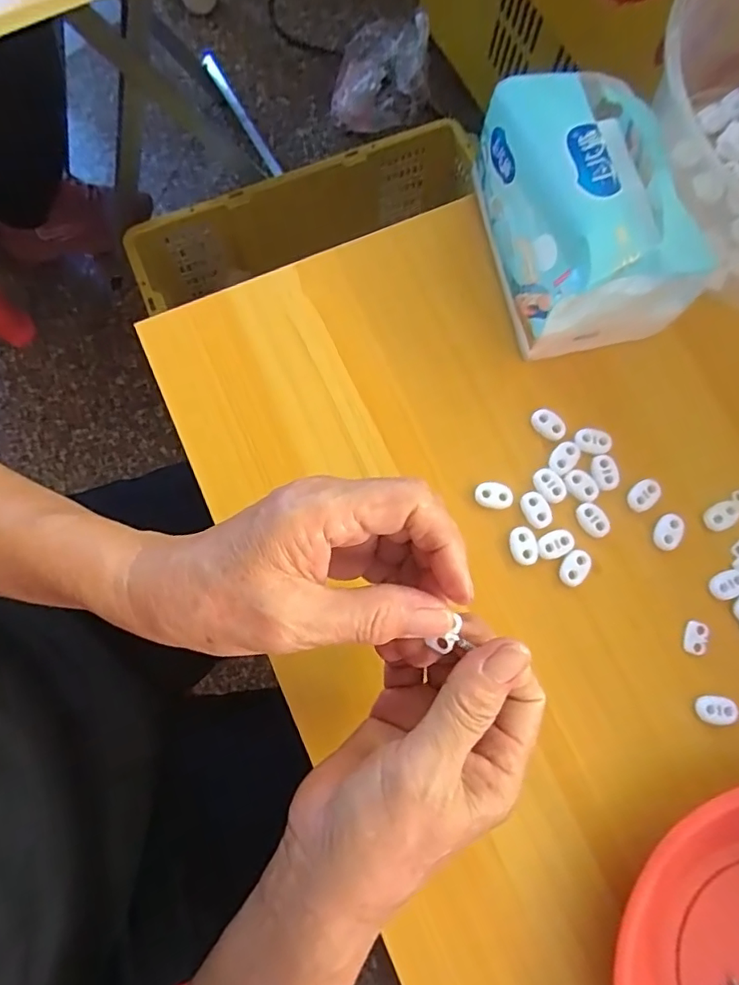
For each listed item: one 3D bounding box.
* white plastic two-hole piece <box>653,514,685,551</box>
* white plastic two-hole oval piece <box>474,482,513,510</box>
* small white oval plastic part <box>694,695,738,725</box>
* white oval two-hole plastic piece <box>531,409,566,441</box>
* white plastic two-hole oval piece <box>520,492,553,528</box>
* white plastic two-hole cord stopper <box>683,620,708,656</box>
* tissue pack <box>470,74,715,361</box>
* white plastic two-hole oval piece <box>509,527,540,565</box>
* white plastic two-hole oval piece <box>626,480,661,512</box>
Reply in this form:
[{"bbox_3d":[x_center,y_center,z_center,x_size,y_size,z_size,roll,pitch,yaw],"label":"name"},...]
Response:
[{"bbox_3d":[0.181,0.024,0.326,0.016,0.004,0.022,18,79,2],"label":"white plastic two-hole piece"},{"bbox_3d":[0.076,0.002,0.328,0.022,0.004,0.016,10,78,1],"label":"white plastic two-hole oval piece"},{"bbox_3d":[0.197,0.124,0.305,0.022,0.004,0.015,4,78,-1],"label":"small white oval plastic part"},{"bbox_3d":[0.112,-0.043,0.337,0.022,0.004,0.015,41,80,7],"label":"white oval two-hole plastic piece"},{"bbox_3d":[0.101,0.010,0.326,0.016,0.004,0.022,-29,81,-7],"label":"white plastic two-hole oval piece"},{"bbox_3d":[0.191,0.085,0.315,0.013,0.004,0.019,17,79,2],"label":"white plastic two-hole cord stopper"},{"bbox_3d":[0.126,-0.165,0.317,0.095,0.086,0.142,-14,79,-4],"label":"tissue pack"},{"bbox_3d":[0.093,0.032,0.322,0.016,0.004,0.022,-20,80,-5],"label":"white plastic two-hole oval piece"},{"bbox_3d":[0.168,0.002,0.328,0.021,0.004,0.015,-42,82,-9],"label":"white plastic two-hole oval piece"}]

